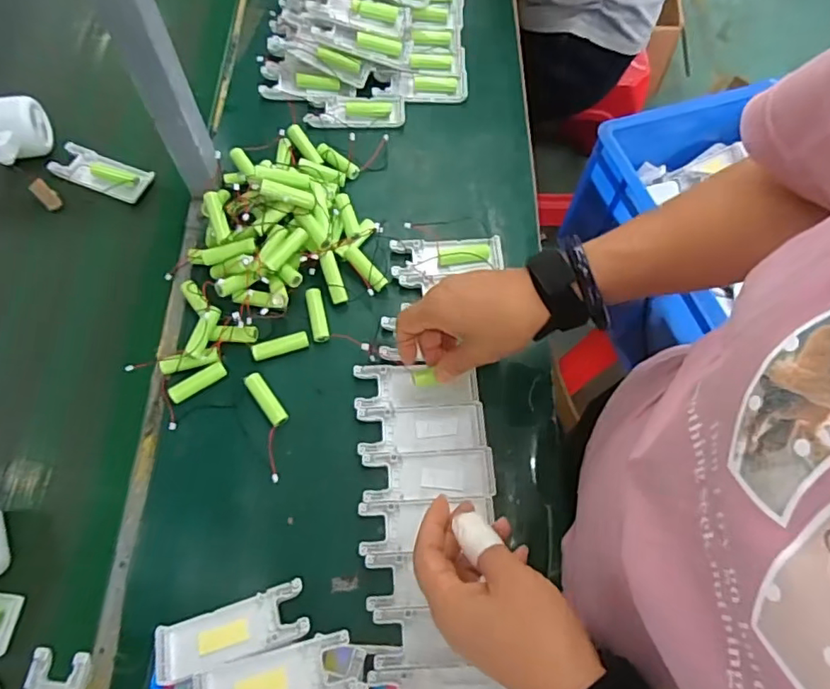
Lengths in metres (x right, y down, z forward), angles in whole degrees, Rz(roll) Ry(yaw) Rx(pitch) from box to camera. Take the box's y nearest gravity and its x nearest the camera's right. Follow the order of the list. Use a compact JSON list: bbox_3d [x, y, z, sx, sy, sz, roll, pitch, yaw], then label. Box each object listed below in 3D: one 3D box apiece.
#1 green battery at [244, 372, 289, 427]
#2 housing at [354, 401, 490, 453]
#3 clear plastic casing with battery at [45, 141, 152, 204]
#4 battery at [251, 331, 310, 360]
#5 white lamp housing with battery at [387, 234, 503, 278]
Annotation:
[{"bbox_3d":[-0.126,0.048,0.479,0.015,0.017,0.051,-34,71,-16],"label":"green battery"},{"bbox_3d":[0.007,0.070,0.471,0.104,0.009,0.038,-3,66,-3],"label":"housing"},{"bbox_3d":[-0.332,-0.181,0.597,0.103,0.017,0.040,21,66,8],"label":"clear plastic casing with battery"},{"bbox_3d":[-0.119,0.002,0.500,0.050,0.012,0.014,-15,67,-9],"label":"battery"},{"bbox_3d":[0.031,-0.084,0.541,0.105,0.014,0.039,-3,66,-3],"label":"white lamp housing with battery"}]

